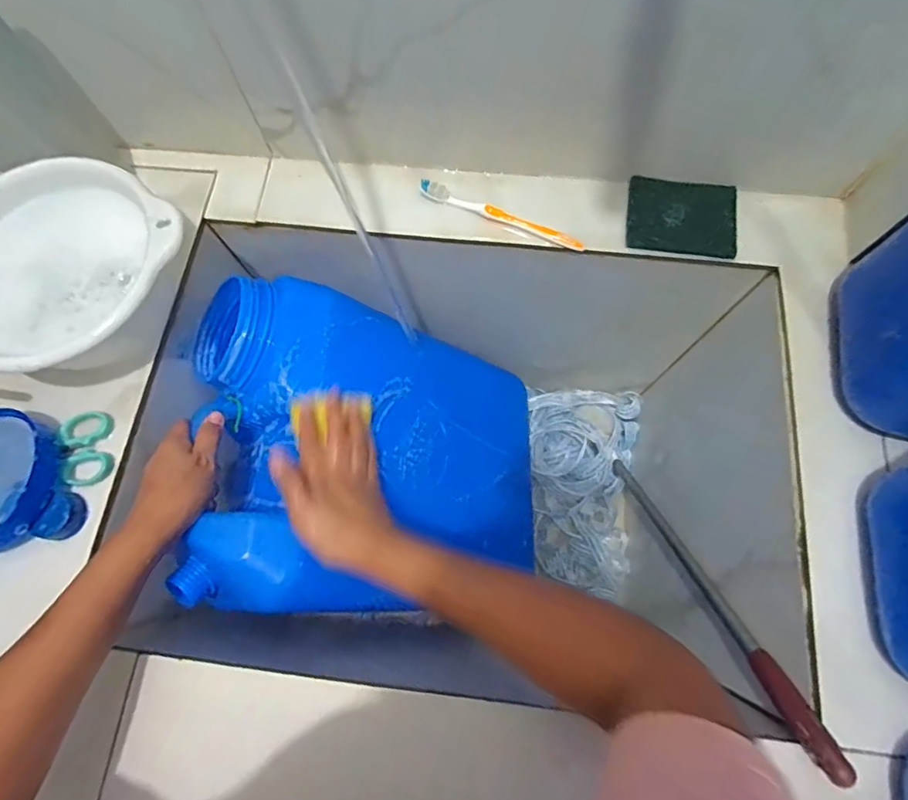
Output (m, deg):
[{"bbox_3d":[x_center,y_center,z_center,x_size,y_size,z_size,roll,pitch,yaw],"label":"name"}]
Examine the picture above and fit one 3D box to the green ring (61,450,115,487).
[{"bbox_3d":[-0.323,0.061,0.444,0.037,0.010,0.033,10,74,2],"label":"green ring"}]

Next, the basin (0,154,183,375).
[{"bbox_3d":[-0.351,-0.112,0.462,0.198,0.085,0.190,-1,72,2],"label":"basin"}]

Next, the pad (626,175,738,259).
[{"bbox_3d":[0.227,-0.183,0.497,0.102,0.004,0.081,10,72,5],"label":"pad"}]

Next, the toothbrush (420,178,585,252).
[{"bbox_3d":[0.048,-0.187,0.508,0.174,0.020,0.015,22,74,9],"label":"toothbrush"}]

